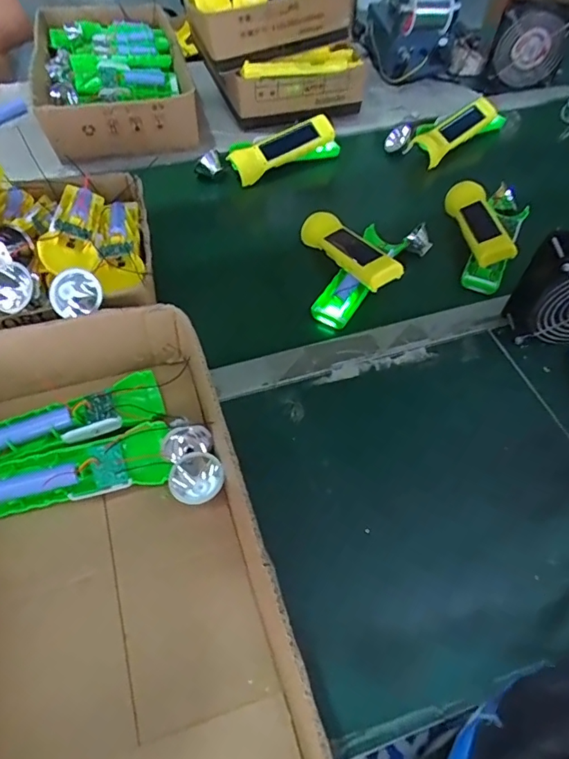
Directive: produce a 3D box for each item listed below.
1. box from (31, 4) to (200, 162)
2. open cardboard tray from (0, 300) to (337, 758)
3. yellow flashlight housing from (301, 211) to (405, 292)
[{"bbox_3d":[-0.286,-0.507,0.822,0.220,0.082,0.424,-12,54,-10],"label":"box"},{"bbox_3d":[-0.128,0.137,0.348,0.221,0.077,0.416,-14,56,-13],"label":"open cardboard tray"},{"bbox_3d":[0.075,-0.152,0.576,0.048,0.034,0.163,-18,41,-16],"label":"yellow flashlight housing"}]

